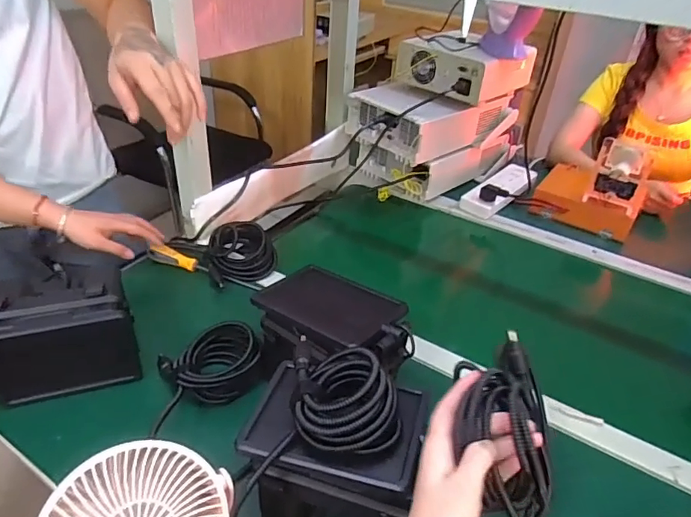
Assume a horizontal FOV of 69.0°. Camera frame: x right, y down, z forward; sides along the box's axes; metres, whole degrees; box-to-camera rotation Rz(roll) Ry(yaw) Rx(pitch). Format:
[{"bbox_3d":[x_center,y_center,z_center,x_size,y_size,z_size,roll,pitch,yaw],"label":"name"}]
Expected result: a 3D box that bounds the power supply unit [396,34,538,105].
[{"bbox_3d":[0.269,-0.431,1.116,0.253,0.093,0.233,-26,45,-36],"label":"power supply unit"}]

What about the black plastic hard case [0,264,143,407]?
[{"bbox_3d":[-0.379,0.092,0.666,0.180,0.110,0.136,-9,37,-18],"label":"black plastic hard case"}]

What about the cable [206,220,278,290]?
[{"bbox_3d":[-0.184,-0.005,0.880,0.116,0.055,0.108,-7,72,-18],"label":"cable"}]

